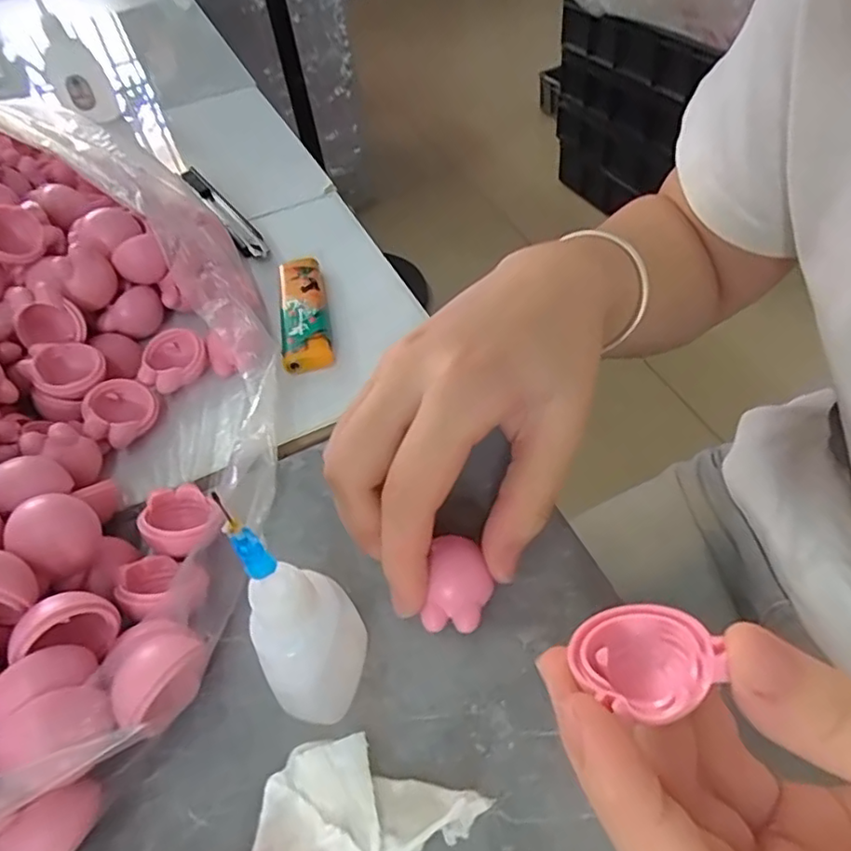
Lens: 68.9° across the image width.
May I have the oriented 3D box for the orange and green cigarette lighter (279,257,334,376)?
[{"bbox_3d":[-0.062,-0.059,0.315,0.023,0.010,0.076,-8,49,-8],"label":"orange and green cigarette lighter"}]

